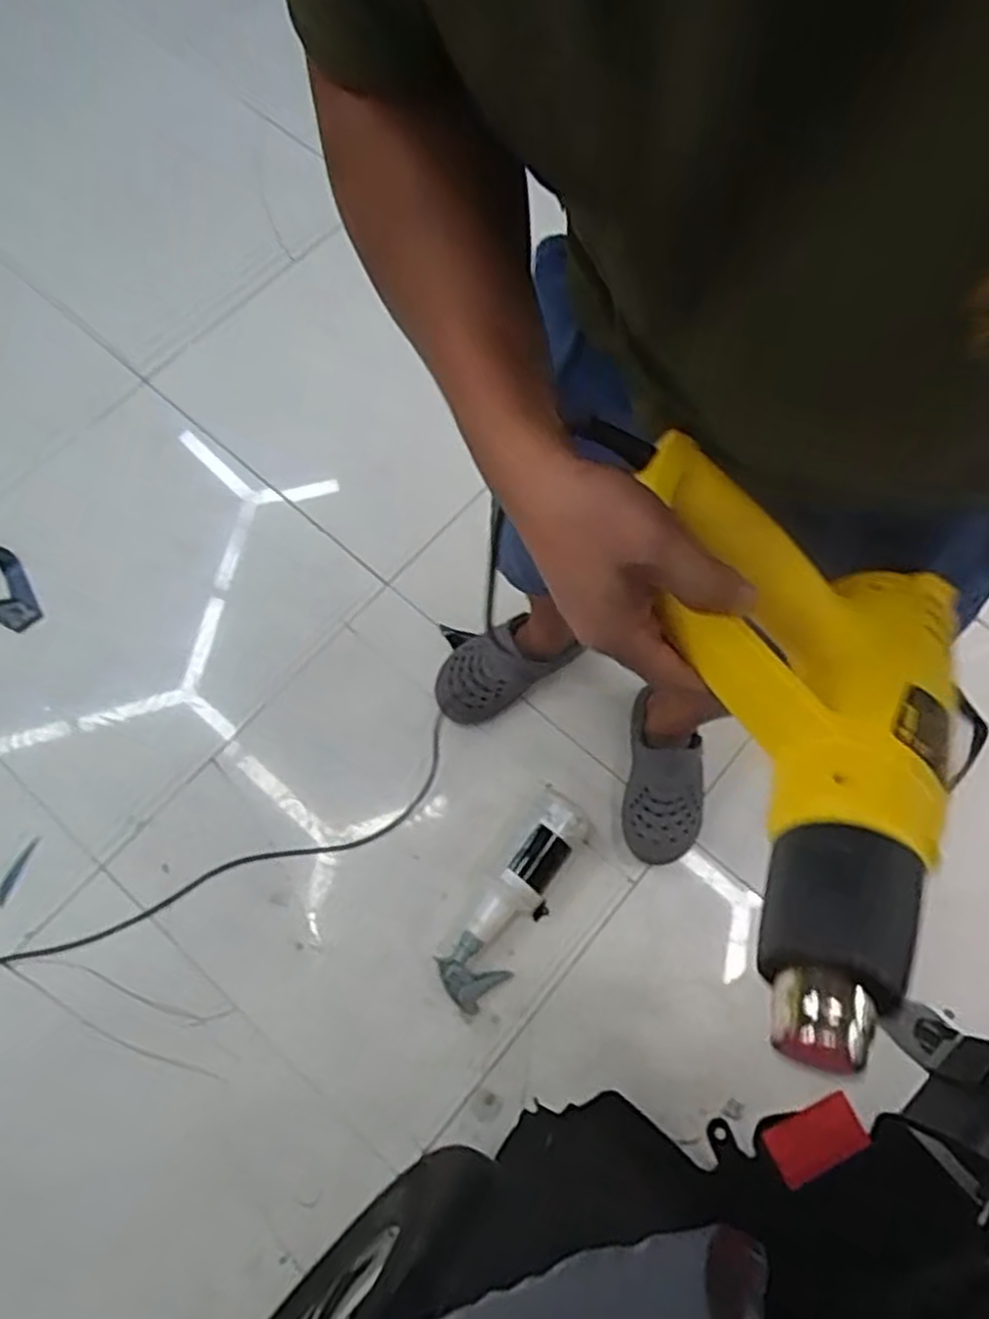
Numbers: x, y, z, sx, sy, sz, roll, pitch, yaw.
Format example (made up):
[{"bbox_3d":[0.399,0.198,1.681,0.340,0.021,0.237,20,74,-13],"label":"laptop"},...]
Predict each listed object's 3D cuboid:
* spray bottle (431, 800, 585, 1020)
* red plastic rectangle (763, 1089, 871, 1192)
[{"bbox_3d":[0.028,0.341,1.111,0.100,0.074,0.309,35,74,11],"label":"spray bottle"},{"bbox_3d":[0.334,0.500,0.823,0.104,0.010,0.055,-18,50,-13],"label":"red plastic rectangle"}]

